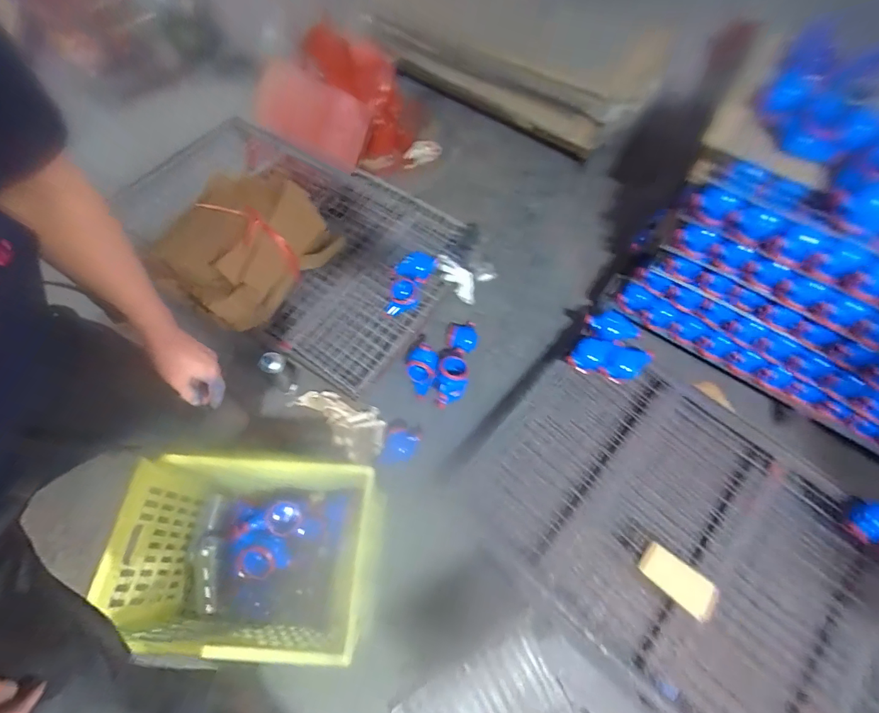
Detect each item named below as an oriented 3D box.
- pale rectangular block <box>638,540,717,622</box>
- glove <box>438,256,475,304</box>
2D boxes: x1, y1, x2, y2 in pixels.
[{"bbox_3d":[0.538,0.508,0.949,0.163,0.032,0.084,37,67,17],"label":"pale rectangular block"},{"bbox_3d":[0.059,-0.241,1.338,0.075,0.085,0.198,-45,113,-18],"label":"glove"}]

